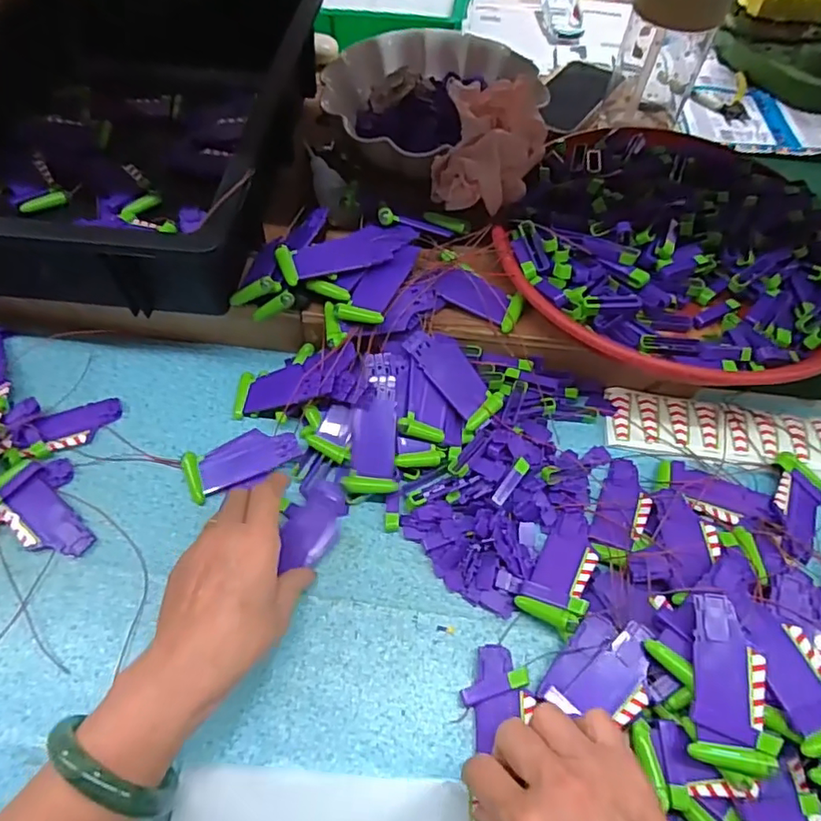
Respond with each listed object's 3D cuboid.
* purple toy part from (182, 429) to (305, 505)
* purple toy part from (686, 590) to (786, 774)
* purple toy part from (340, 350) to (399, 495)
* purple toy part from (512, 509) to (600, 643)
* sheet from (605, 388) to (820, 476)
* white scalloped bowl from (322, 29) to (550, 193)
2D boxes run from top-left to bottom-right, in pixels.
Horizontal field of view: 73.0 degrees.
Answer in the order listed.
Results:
[{"bbox_3d":[-0.134,0.038,0.441,0.090,0.010,0.041,-19,59,-4],"label":"purple toy part"},{"bbox_3d":[0.186,0.156,0.320,0.041,0.007,0.090,7,67,18],"label":"purple toy part"},{"bbox_3d":[-0.027,0.009,0.429,0.037,0.012,0.108,5,79,1],"label":"purple toy part"},{"bbox_3d":[0.113,0.116,0.401,0.043,0.015,0.086,17,52,30],"label":"purple toy part"},{"bbox_3d":[0.266,0.017,0.472,0.192,0.010,0.057,10,57,4],"label":"sheet"},{"bbox_3d":[0.029,-0.321,0.582,0.202,0.084,0.202,1,57,-1],"label":"white scalloped bowl"}]

